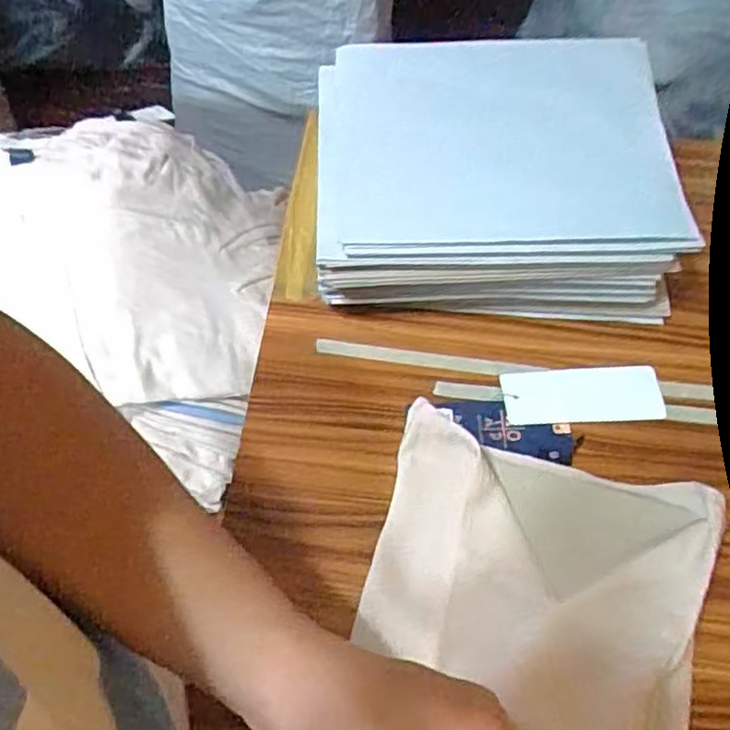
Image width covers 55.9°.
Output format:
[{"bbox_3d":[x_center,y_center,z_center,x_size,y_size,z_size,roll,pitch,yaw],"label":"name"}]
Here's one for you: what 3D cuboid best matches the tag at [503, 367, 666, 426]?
[{"bbox_3d":[0.164,0.023,0.517,0.117,0.004,0.045,-1,60,-1],"label":"tag"}]

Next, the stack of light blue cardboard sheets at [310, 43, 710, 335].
[{"bbox_3d":[0.097,-0.151,0.561,0.261,0.109,0.214,0,60,-1],"label":"stack of light blue cardboard sheets"}]

